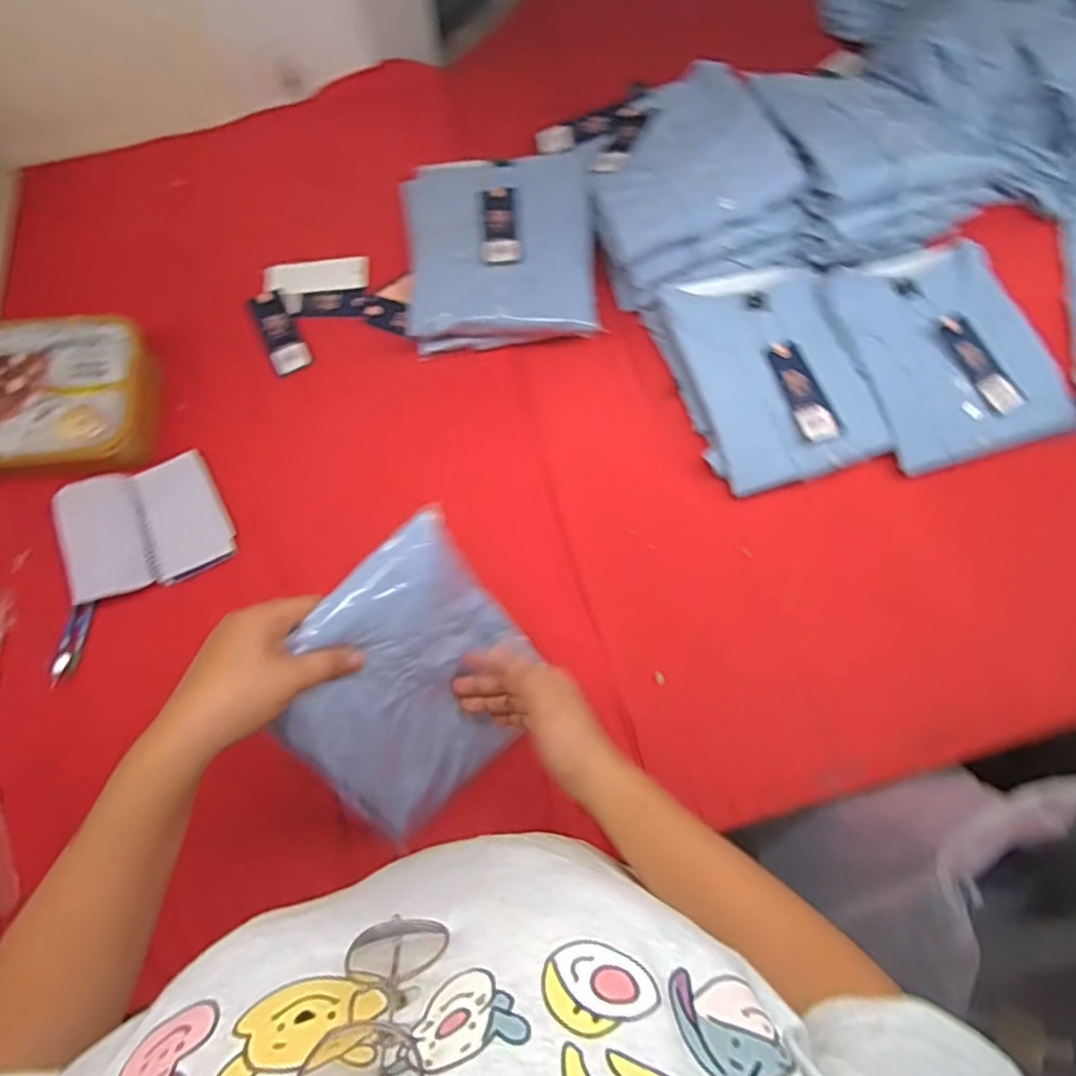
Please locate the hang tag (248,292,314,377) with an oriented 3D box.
[{"bbox_3d":[-0.322,-0.257,0.801,0.045,0.009,0.121,-26,73,-7],"label":"hang tag"}]

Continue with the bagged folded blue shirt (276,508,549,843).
[{"bbox_3d":[-0.107,0.131,0.565,0.213,0.243,0.026,-45,42,-18],"label":"bagged folded blue shirt"}]

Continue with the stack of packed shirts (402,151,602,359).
[{"bbox_3d":[-0.051,-0.354,0.786,0.233,0.068,0.260,-2,73,0],"label":"stack of packed shirts"}]

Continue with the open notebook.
[{"bbox_3d":[-0.431,-0.014,0.704,0.162,0.032,0.132,-22,74,-6],"label":"open notebook"}]

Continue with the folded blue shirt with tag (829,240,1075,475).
[{"bbox_3d":[0.476,-0.221,0.751,0.213,0.037,0.260,-15,73,-4],"label":"folded blue shirt with tag"}]

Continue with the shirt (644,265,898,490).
[{"bbox_3d":[0.267,-0.188,0.742,0.210,0.040,0.255,-17,73,-4],"label":"shirt"}]

